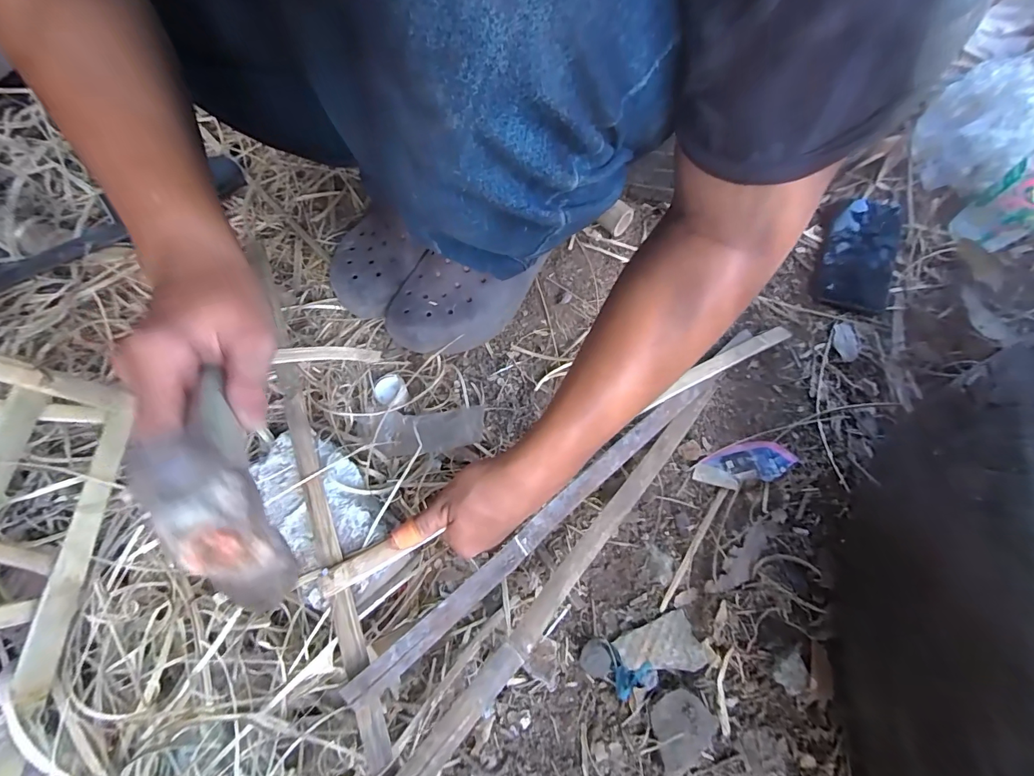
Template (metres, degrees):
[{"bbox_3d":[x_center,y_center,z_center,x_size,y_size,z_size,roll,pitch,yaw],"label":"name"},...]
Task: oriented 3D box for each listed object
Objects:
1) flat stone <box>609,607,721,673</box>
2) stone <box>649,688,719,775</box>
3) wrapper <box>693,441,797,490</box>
[{"bbox_3d":[0.122,0.215,0.360,0.076,0.007,0.044,-17,67,-7],"label":"flat stone"},{"bbox_3d":[0.122,0.260,0.336,0.051,0.016,0.045,-40,71,-16],"label":"stone"},{"bbox_3d":[0.220,0.074,0.423,0.092,0.019,0.039,-11,66,-4],"label":"wrapper"}]

